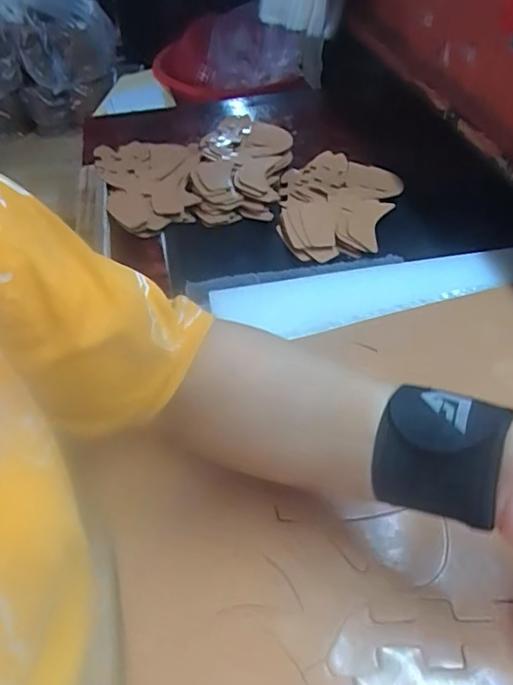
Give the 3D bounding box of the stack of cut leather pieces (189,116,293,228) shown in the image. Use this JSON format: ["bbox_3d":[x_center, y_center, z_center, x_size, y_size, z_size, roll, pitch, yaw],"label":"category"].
[{"bbox_3d":[-0.017,-0.231,0.698,0.120,0.027,0.221,0,47,1],"label":"stack of cut leather pieces"}]

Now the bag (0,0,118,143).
[{"bbox_3d":[-0.520,-0.644,1.246,0.364,0.254,0.212,-4,48,-2],"label":"bag"}]

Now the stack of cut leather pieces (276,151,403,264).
[{"bbox_3d":[0.098,-0.168,0.649,0.139,0.026,0.202,5,47,6],"label":"stack of cut leather pieces"}]

